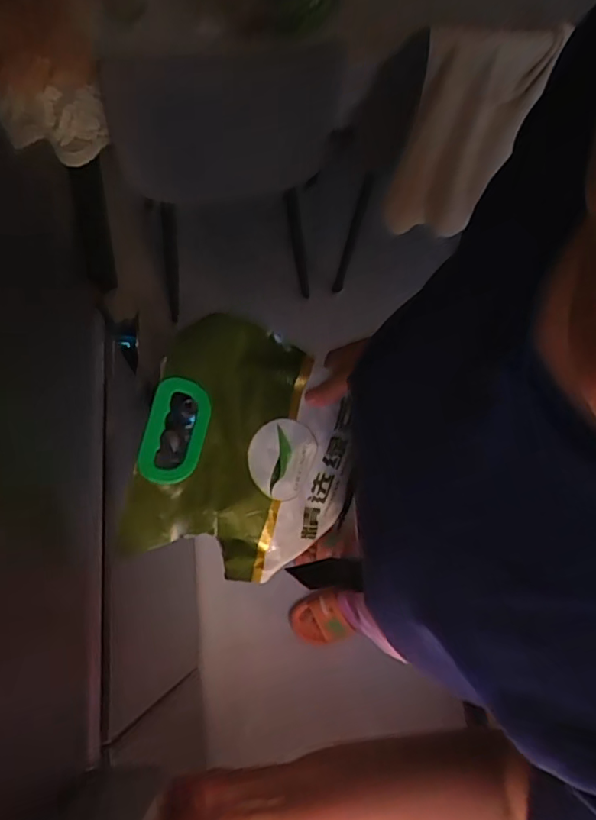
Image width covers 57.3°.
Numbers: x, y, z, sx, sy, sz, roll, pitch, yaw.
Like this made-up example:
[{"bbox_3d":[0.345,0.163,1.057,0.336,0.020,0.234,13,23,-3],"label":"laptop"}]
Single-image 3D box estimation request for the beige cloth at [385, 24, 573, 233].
[{"bbox_3d":[0.282,-0.478,0.975,0.183,0.395,0.053,13,70,5],"label":"beige cloth"}]

